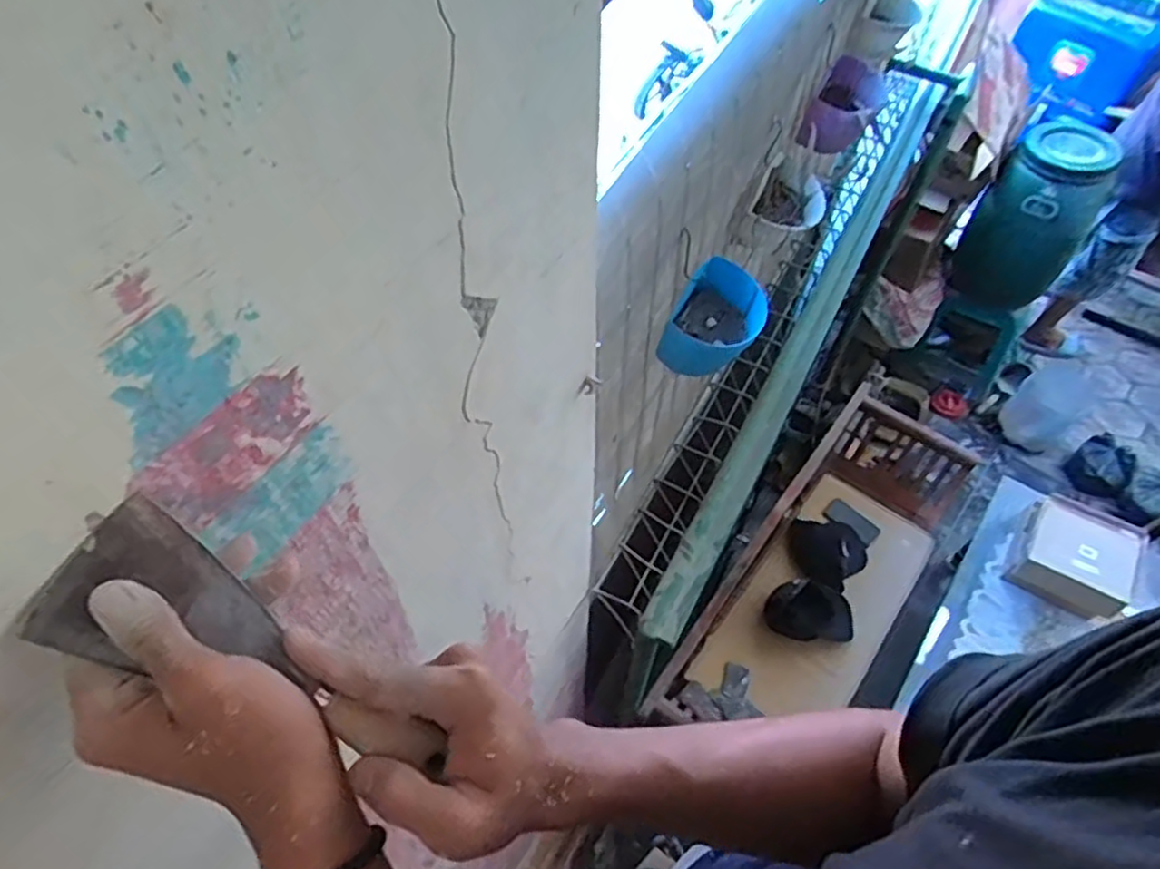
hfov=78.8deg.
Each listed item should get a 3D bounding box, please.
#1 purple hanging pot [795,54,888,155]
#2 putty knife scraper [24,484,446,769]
[{"bbox_3d":[0.564,-0.694,1.501,0.131,0.122,0.262,23,59,14],"label":"purple hanging pot"},{"bbox_3d":[-0.148,0.109,0.321,0.183,0.015,0.065,40,60,-11],"label":"putty knife scraper"}]

